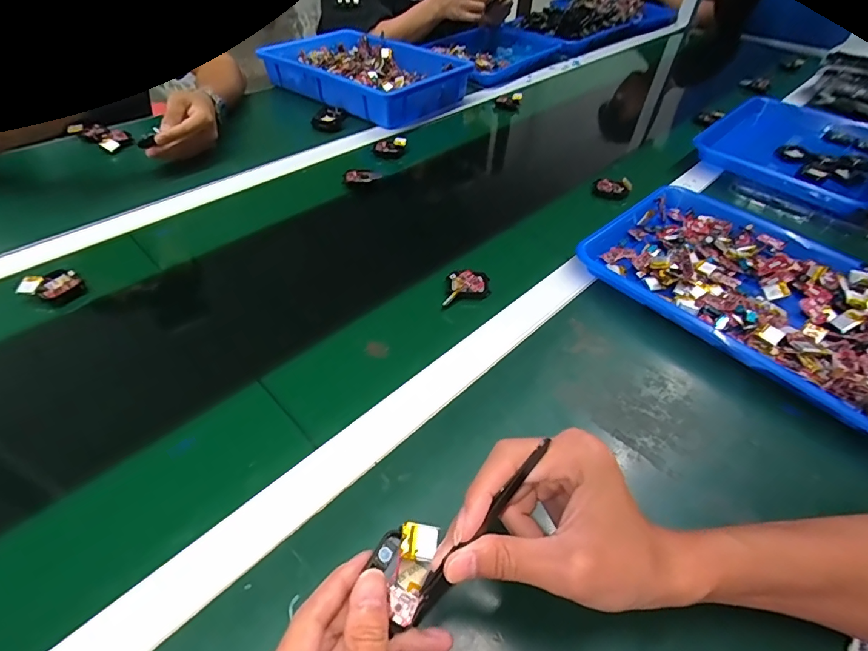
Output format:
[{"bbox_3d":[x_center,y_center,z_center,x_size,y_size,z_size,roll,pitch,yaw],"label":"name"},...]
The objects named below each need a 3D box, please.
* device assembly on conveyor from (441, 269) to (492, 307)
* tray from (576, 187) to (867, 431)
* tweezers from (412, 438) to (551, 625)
[{"bbox_3d":[0.035,-0.039,0.494,0.055,0.026,0.046,-4,48,-8],"label":"device assembly on conveyor"},{"bbox_3d":[0.355,-0.046,0.494,0.246,0.041,0.329,-34,58,-29],"label":"tray"},{"bbox_3d":[0.027,0.105,0.236,0.008,0.014,0.108,40,92,28],"label":"tweezers"}]

